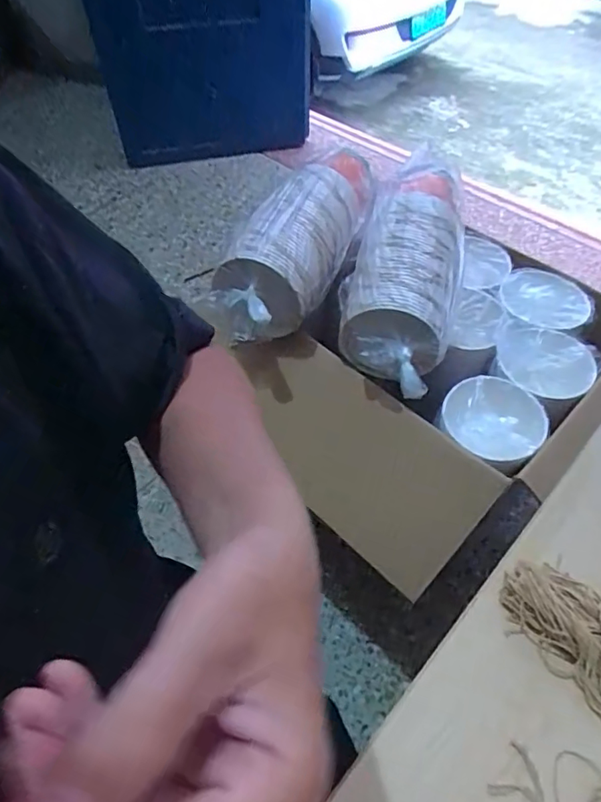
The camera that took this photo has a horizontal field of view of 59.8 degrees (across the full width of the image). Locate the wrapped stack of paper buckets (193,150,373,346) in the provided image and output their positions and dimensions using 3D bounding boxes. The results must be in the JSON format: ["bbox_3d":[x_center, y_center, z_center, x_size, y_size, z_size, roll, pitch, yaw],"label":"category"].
[{"bbox_3d":[0.007,-0.286,0.925,0.145,0.148,0.422,20,56,15],"label":"wrapped stack of paper buckets"}]

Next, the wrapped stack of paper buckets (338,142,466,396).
[{"bbox_3d":[0.195,-0.236,0.914,0.168,0.144,0.459,15,55,11],"label":"wrapped stack of paper buckets"}]

